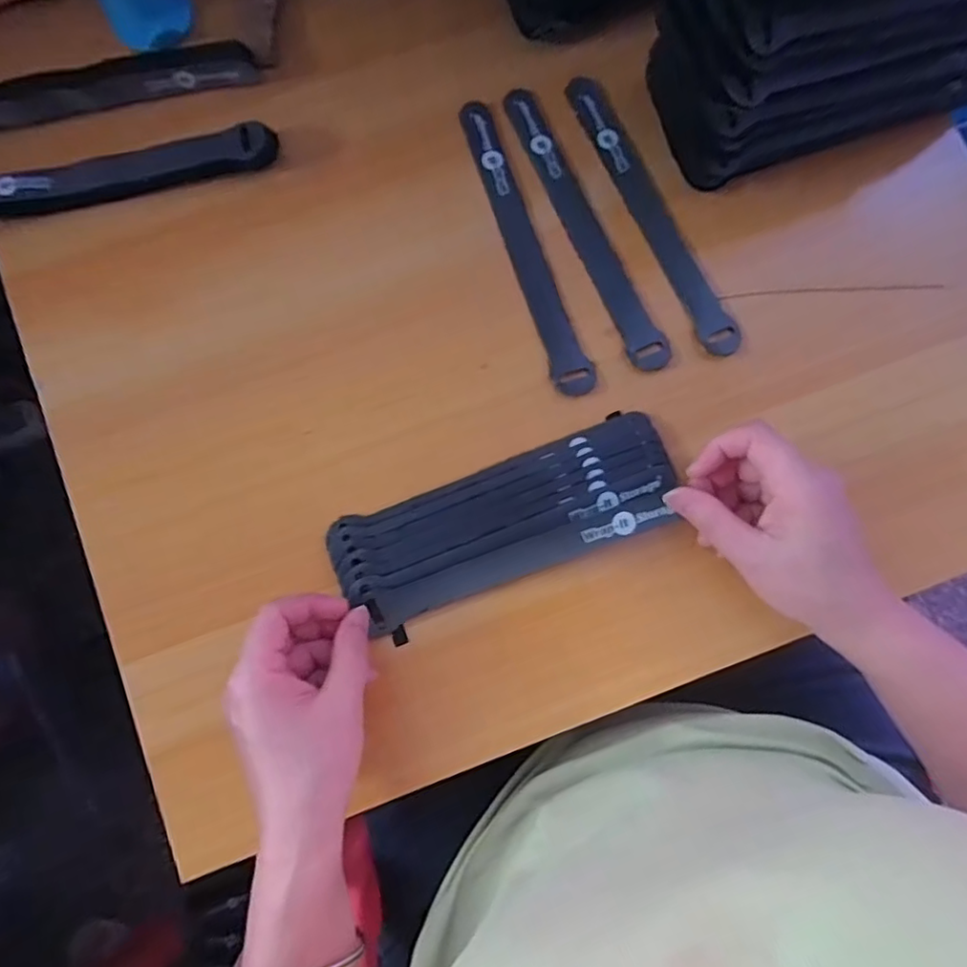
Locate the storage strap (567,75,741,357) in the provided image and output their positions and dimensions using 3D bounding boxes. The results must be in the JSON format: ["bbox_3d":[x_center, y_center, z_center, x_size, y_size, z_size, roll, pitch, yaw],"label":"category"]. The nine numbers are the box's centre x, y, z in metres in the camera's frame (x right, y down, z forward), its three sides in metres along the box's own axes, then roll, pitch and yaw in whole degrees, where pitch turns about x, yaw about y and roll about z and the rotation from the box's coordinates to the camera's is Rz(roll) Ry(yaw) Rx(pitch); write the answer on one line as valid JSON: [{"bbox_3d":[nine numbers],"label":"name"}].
[{"bbox_3d":[0.103,-0.169,0.372,0.022,0.004,0.201,-24,80,2],"label":"storage strap"}]

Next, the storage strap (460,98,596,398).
[{"bbox_3d":[0.025,-0.150,0.375,0.024,0.004,0.204,-18,80,-1],"label":"storage strap"}]

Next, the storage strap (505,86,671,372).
[{"bbox_3d":[0.062,-0.163,0.379,0.023,0.004,0.205,-23,80,-4],"label":"storage strap"}]

